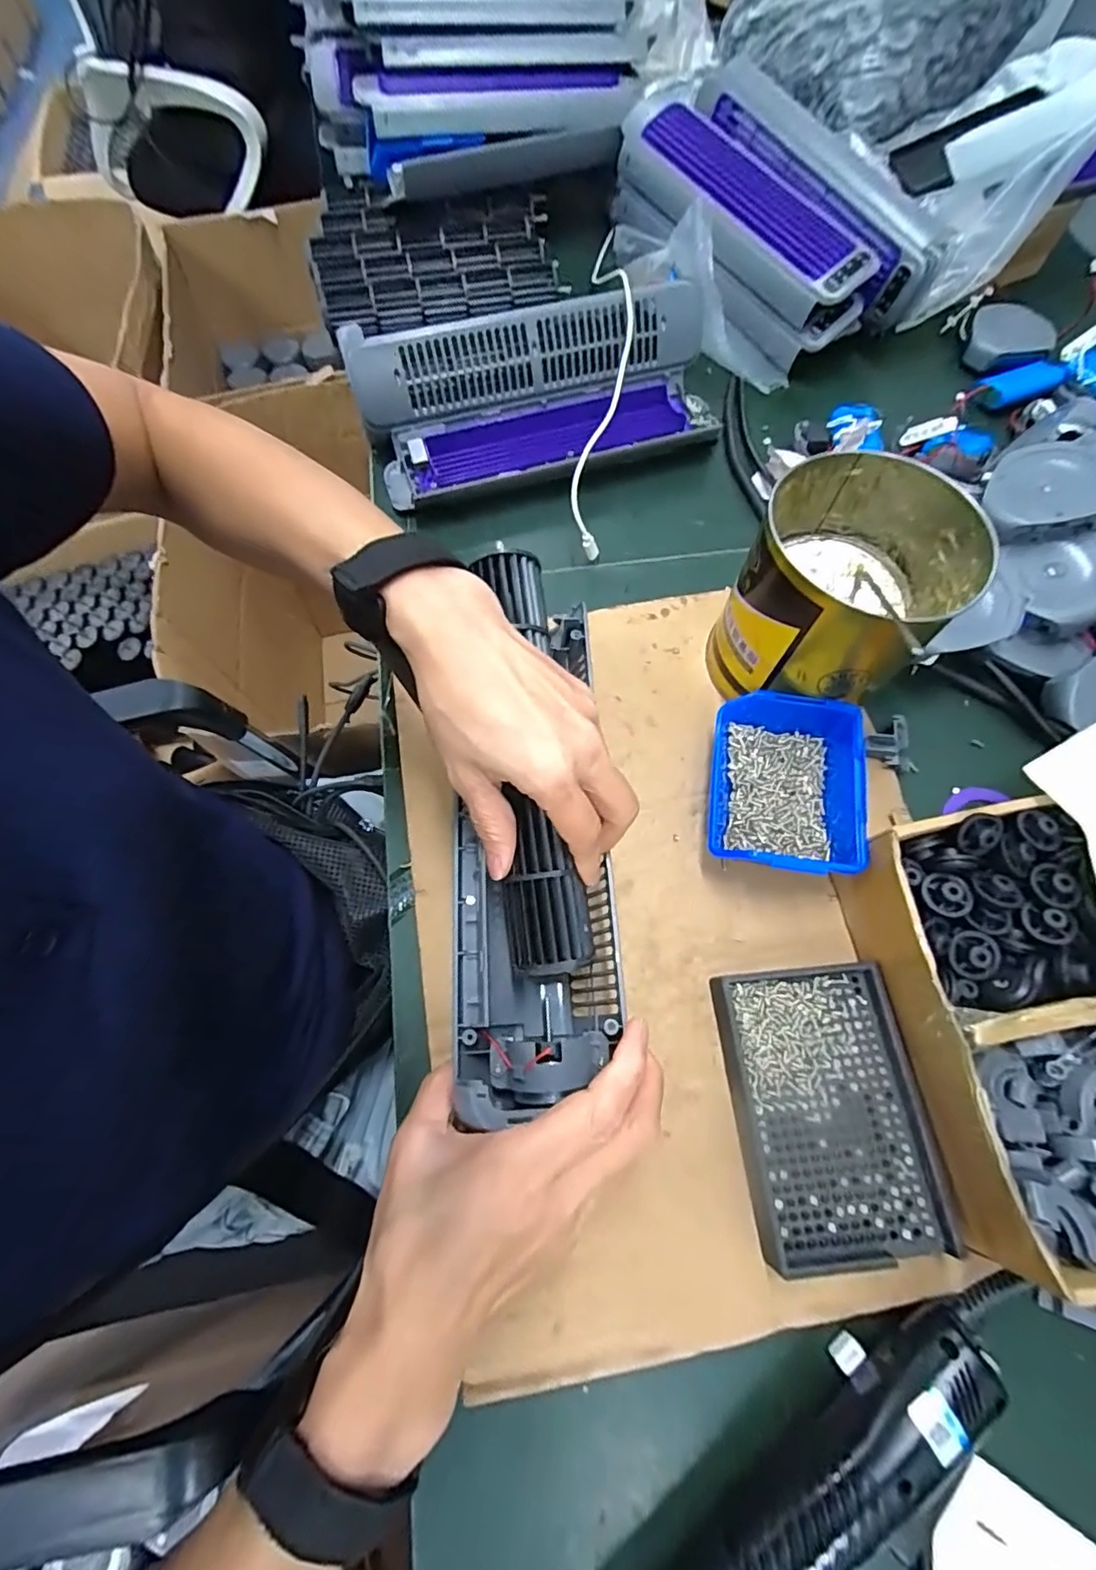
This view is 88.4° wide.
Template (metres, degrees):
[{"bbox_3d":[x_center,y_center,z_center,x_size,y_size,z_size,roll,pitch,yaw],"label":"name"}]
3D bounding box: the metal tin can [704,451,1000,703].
[{"bbox_3d":[0.179,-0.116,0.362,0.121,0.112,0.129,0,68,0],"label":"metal tin can"}]

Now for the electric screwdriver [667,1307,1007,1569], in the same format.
[{"bbox_3d":[0.097,0.319,0.239,0.229,0.036,0.036,-36,73,-13],"label":"electric screwdriver"}]

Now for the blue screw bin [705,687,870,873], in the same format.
[{"bbox_3d":[0.147,0.002,0.351,0.086,0.043,0.107,11,69,4],"label":"blue screw bin"}]

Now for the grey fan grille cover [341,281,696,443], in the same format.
[{"bbox_3d":[-0.018,-0.367,0.480,0.291,0.068,0.035,-16,40,-5],"label":"grey fan grille cover"}]

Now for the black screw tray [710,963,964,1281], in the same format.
[{"bbox_3d":[0.146,0.169,0.298,0.095,0.020,0.133,-6,68,-2],"label":"black screw tray"}]

